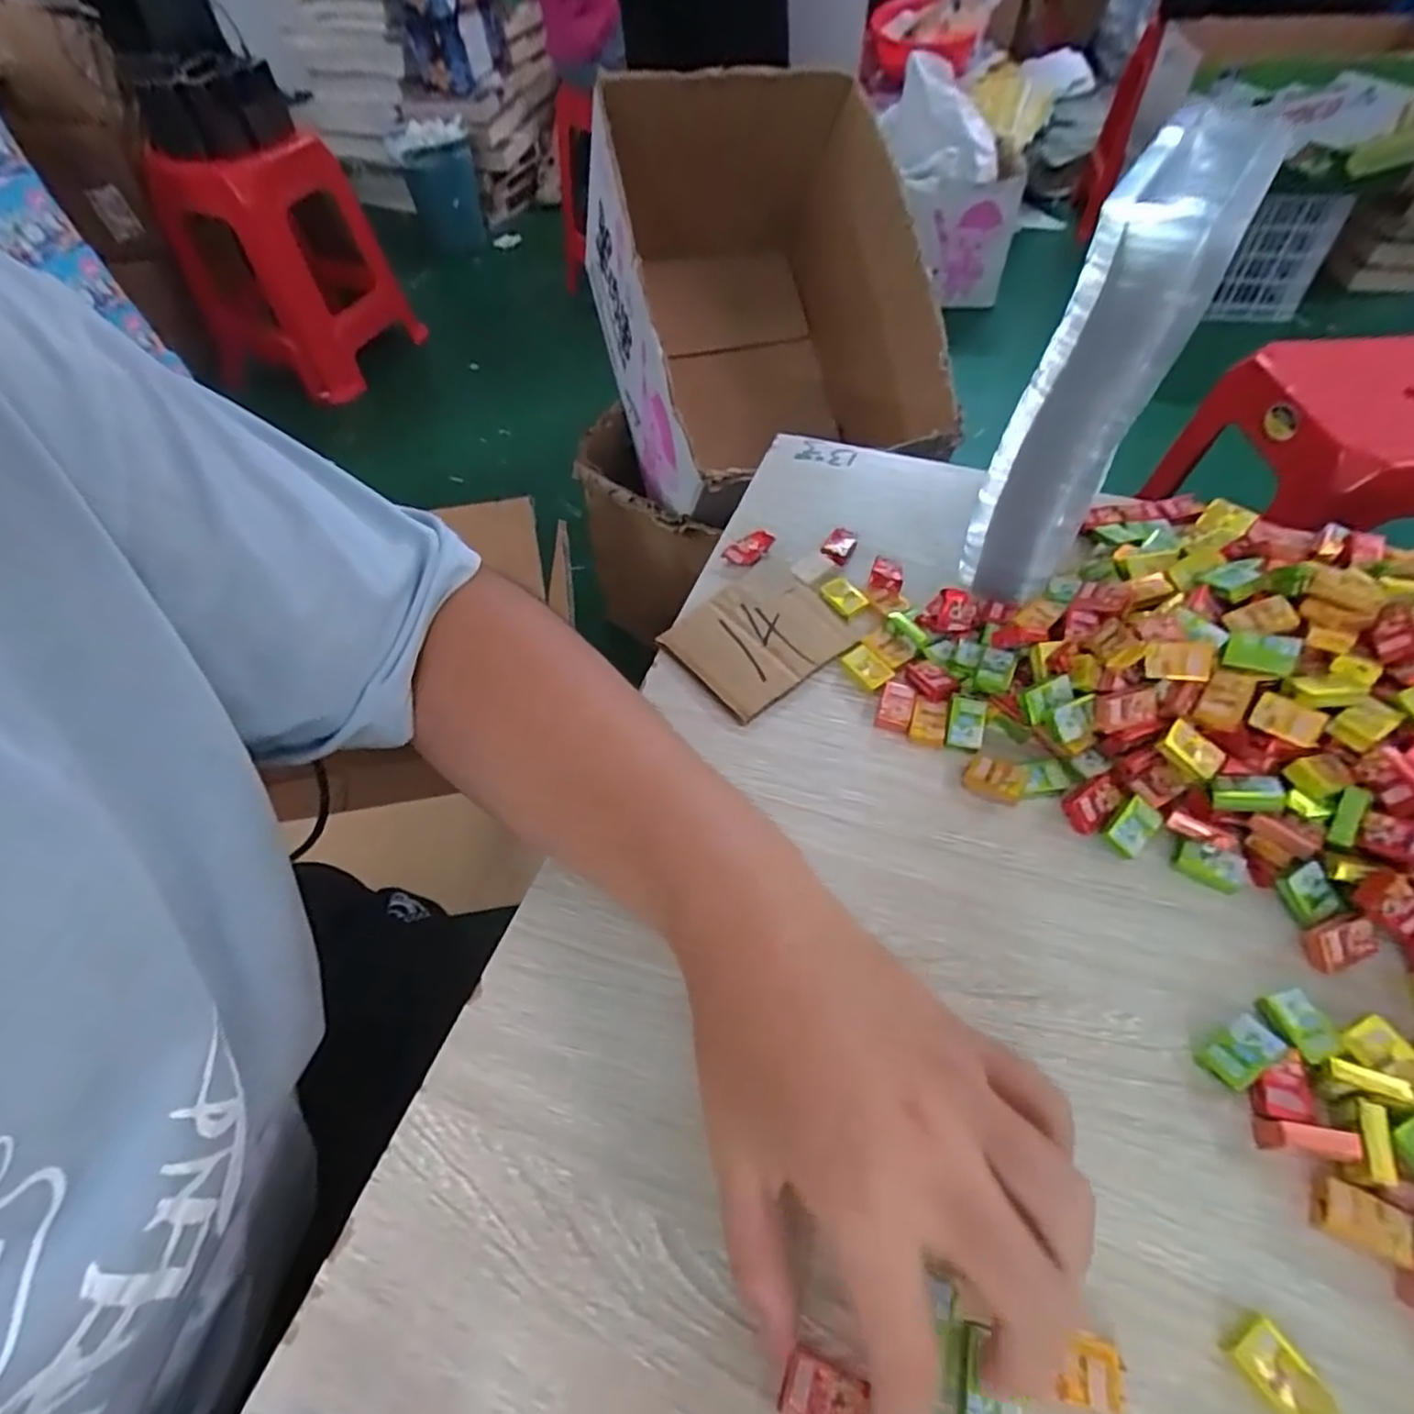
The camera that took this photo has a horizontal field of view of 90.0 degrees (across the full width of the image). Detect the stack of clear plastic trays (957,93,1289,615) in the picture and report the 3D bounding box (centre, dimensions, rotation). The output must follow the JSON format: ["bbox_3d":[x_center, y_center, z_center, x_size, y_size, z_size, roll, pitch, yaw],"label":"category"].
[{"bbox_3d":[0.194,-0.162,0.354,0.056,0.212,0.128,25,59,19],"label":"stack of clear plastic trays"}]

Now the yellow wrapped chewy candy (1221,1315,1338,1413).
[{"bbox_3d":[0.175,0.206,0.217,0.018,0.011,0.028,-26,57,-15],"label":"yellow wrapped chewy candy"}]

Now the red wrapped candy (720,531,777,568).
[{"bbox_3d":[0.028,-0.099,0.442,0.033,0.008,0.017,-29,58,-18],"label":"red wrapped candy"}]

